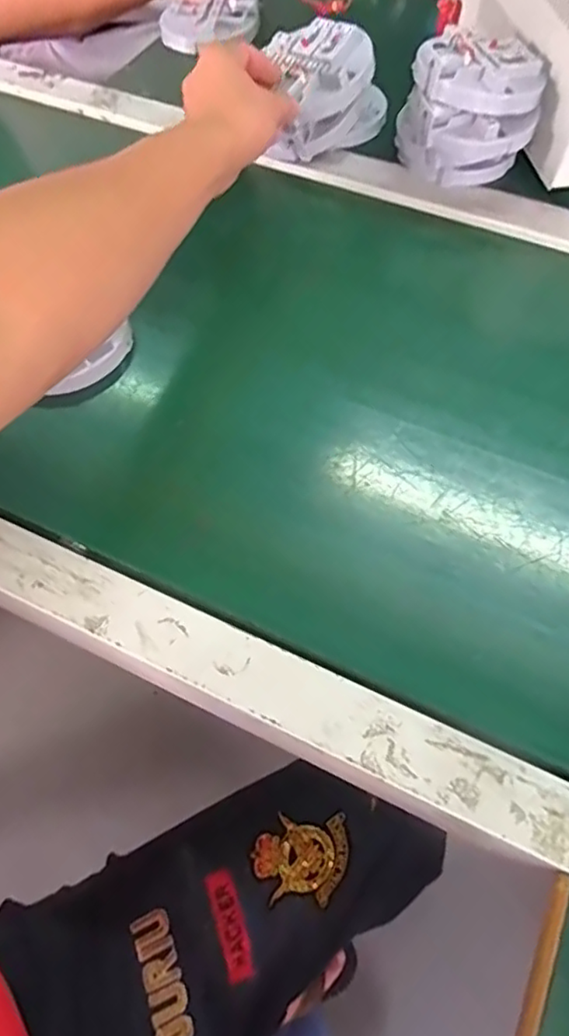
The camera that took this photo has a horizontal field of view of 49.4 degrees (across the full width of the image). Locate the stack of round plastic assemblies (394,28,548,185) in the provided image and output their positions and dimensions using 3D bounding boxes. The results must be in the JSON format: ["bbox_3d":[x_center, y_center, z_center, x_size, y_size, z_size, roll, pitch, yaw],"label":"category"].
[{"bbox_3d":[0.154,-0.335,0.515,0.111,0.097,0.081,11,62,7],"label":"stack of round plastic assemblies"}]

